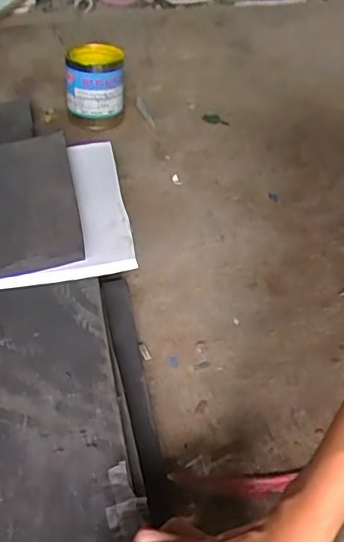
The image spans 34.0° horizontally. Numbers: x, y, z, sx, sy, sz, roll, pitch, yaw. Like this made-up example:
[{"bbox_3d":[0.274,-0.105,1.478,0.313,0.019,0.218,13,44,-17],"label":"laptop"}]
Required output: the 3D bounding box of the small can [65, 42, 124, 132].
[{"bbox_3d":[-0.148,-0.366,1.099,0.118,0.135,0.127,-8,39,-7],"label":"small can"}]

